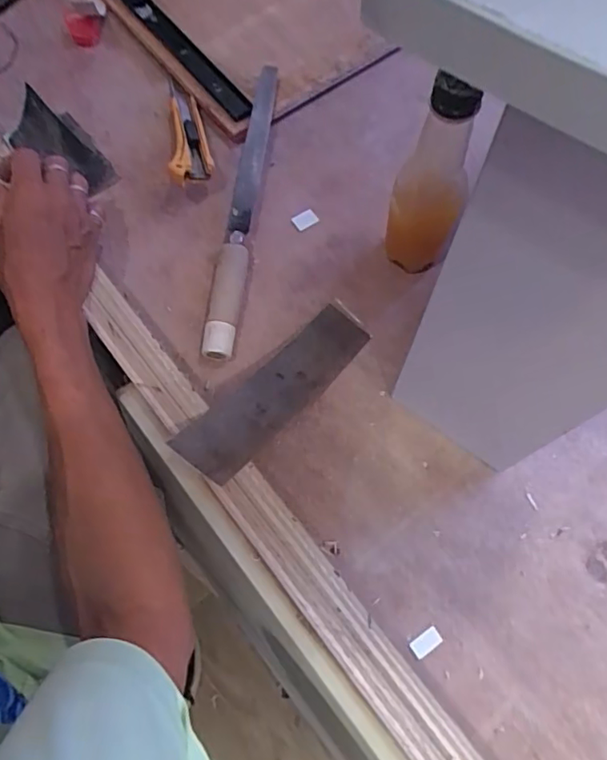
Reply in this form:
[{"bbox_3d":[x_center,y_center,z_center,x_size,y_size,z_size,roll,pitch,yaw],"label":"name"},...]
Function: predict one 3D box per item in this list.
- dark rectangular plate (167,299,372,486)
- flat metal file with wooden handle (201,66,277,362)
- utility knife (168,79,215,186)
[{"bbox_3d":[-0.020,0.005,0.449,0.055,0.024,0.201,37,56,14],"label":"dark rectangular plate"},{"bbox_3d":[-0.056,-0.174,0.529,0.027,0.033,0.339,6,70,4],"label":"flat metal file with wooden handle"},{"bbox_3d":[-0.116,-0.251,0.553,0.038,0.027,0.162,-11,56,-2],"label":"utility knife"}]

